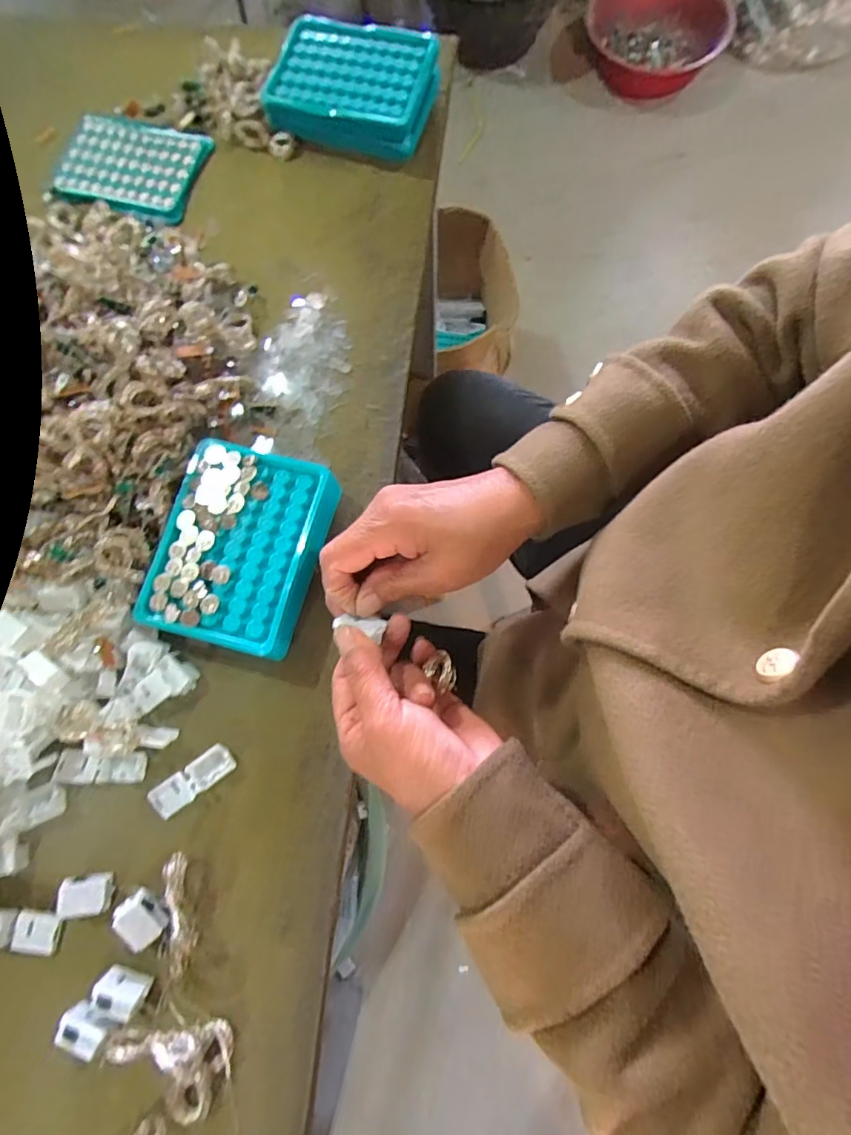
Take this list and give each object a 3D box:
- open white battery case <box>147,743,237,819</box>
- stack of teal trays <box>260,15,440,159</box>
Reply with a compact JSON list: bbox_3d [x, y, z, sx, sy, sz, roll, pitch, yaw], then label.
[{"bbox_3d":[-0.148,0.135,0.329,0.053,0.008,0.020,-37,79,-8],"label":"open white battery case"},{"bbox_3d":[-0.064,-0.414,0.449,0.130,0.041,0.099,16,77,4],"label":"stack of teal trays"}]

